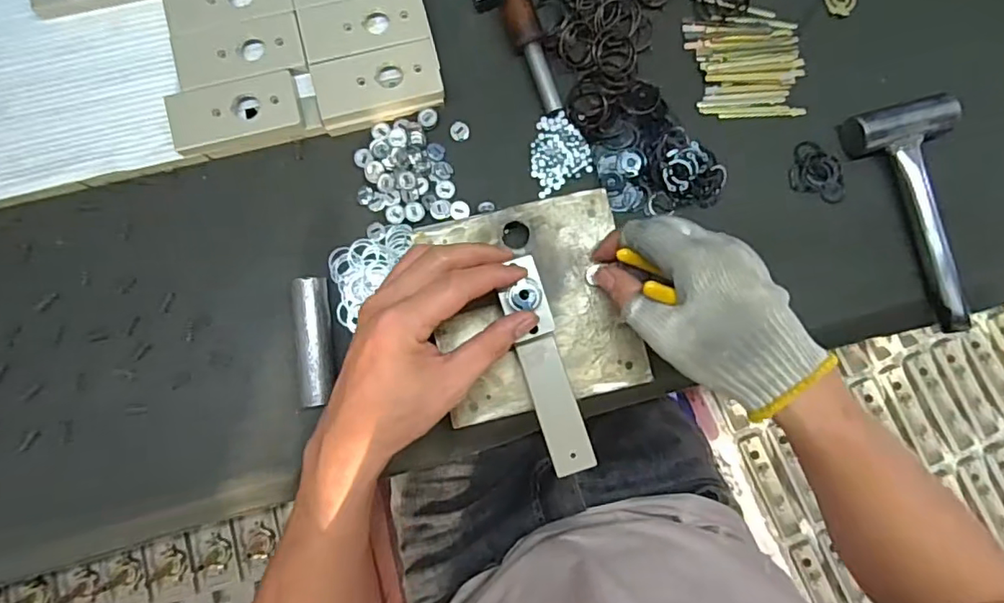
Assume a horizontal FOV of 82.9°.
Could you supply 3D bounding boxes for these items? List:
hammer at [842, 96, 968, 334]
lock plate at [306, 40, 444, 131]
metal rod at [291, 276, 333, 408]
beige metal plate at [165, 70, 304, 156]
[{"bbox_3d":[0.325,-0.066,0.437,0.074,0.027,0.174,-16,90,-2],"label":"hammer"},{"bbox_3d":[-0.093,-0.164,0.427,0.092,0.014,0.043,-14,90,-2],"label":"lock plate"},{"bbox_3d":[-0.138,0.029,0.423,0.023,0.027,0.092,-6,89,-2],"label":"metal rod"},{"bbox_3d":[-0.196,-0.139,0.417,0.092,0.007,0.041,-16,99,-8],"label":"beige metal plate"}]

